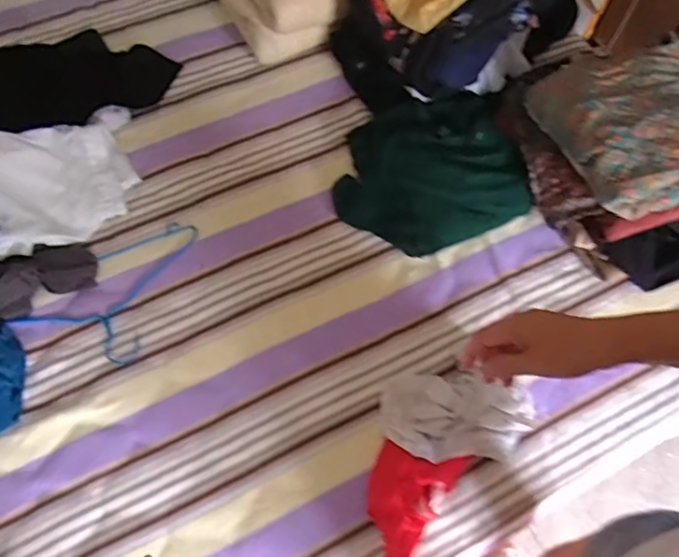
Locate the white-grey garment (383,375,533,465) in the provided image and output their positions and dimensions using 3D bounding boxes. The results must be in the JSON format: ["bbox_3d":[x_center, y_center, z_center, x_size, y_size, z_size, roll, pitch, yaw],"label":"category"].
[{"bbox_3d":[0.194,0.222,0.872,0.246,0.051,0.142,3,66,-1],"label":"white-grey garment"}]

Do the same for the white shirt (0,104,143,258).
[{"bbox_3d":[-0.516,-0.193,1.005,0.304,0.095,0.251,-26,70,-12],"label":"white shirt"}]

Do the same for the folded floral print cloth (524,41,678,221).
[{"bbox_3d":[0.530,-0.269,0.925,0.315,0.083,0.318,-19,68,-10],"label":"folded floral print cloth"}]

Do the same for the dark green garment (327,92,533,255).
[{"bbox_3d":[0.162,-0.201,1.035,0.344,0.092,0.291,-18,68,-9],"label":"dark green garment"}]

